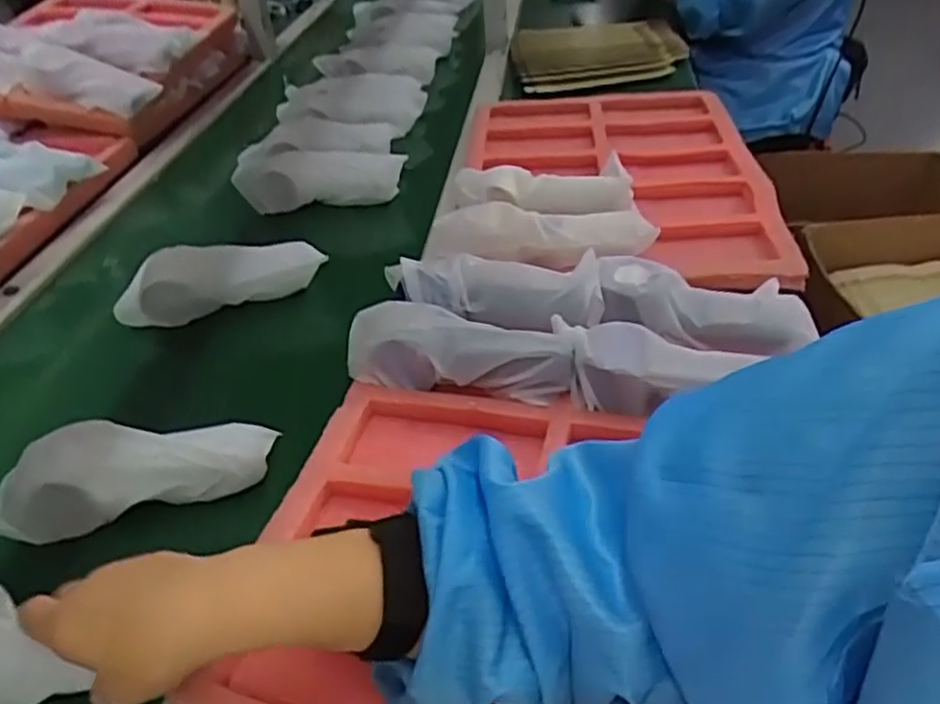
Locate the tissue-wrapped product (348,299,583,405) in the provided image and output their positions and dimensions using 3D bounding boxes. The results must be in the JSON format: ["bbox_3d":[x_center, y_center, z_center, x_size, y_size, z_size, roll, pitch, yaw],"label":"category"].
[{"bbox_3d":[-0.007,0.001,0.582,0.178,0.062,0.062,5,38,14],"label":"tissue-wrapped product"}]

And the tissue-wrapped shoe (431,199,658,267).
[{"bbox_3d":[0.071,-0.113,0.721,0.208,0.050,0.051,-1,37,5],"label":"tissue-wrapped shoe"}]

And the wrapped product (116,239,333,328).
[{"bbox_3d":[-0.238,-0.072,0.717,0.196,0.058,0.034,-15,38,-12],"label":"wrapped product"}]

